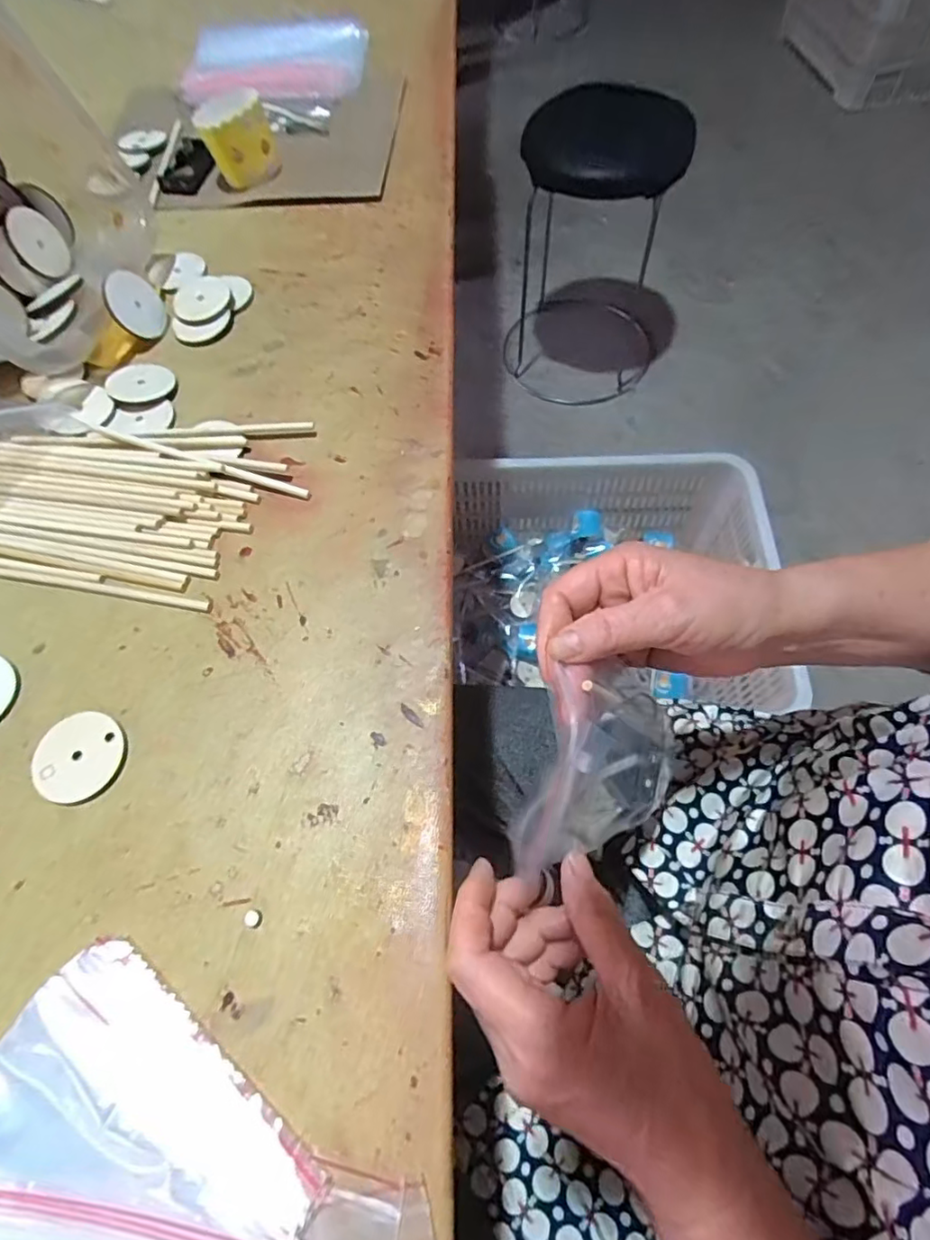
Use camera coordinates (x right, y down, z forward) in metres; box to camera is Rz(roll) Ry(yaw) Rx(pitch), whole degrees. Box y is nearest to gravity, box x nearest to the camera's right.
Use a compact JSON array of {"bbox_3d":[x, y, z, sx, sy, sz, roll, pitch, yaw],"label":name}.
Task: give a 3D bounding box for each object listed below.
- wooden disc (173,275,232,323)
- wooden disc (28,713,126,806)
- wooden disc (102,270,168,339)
[{"bbox_3d":[-0.190,-0.228,0.416,0.044,0.009,0.039,10,78,1],"label":"wooden disc"},{"bbox_3d":[-0.190,0.067,0.288,0.042,0.004,0.043,13,66,8],"label":"wooden disc"},{"bbox_3d":[-0.228,-0.218,0.406,0.005,0.041,0.038,10,83,38],"label":"wooden disc"}]

